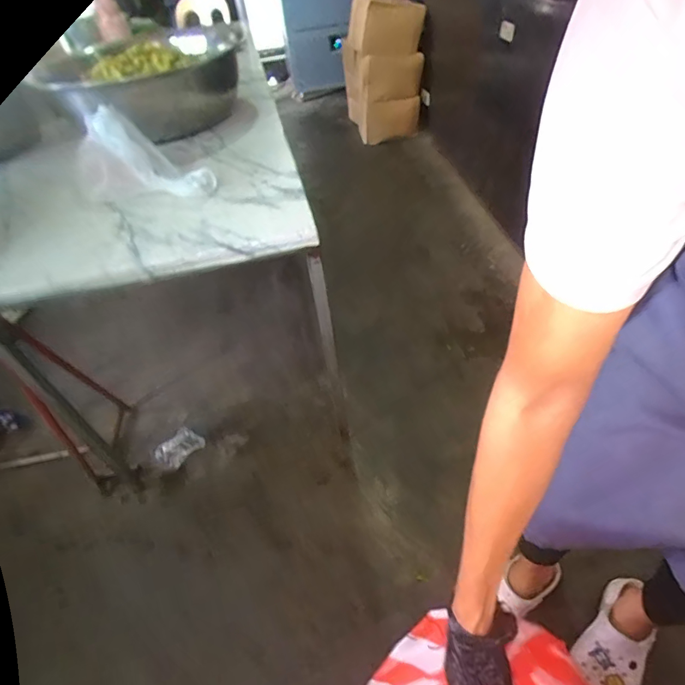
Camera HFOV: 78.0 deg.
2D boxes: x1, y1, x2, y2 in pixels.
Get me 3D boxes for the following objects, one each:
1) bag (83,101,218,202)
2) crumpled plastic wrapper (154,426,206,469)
[{"bbox_3d":[-0.397,-0.350,0.808,0.245,0.129,0.176,25,52,29],"label":"bag"},{"bbox_3d":[-0.458,0.295,1.188,0.076,0.058,0.119,21,50,26],"label":"crumpled plastic wrapper"}]

